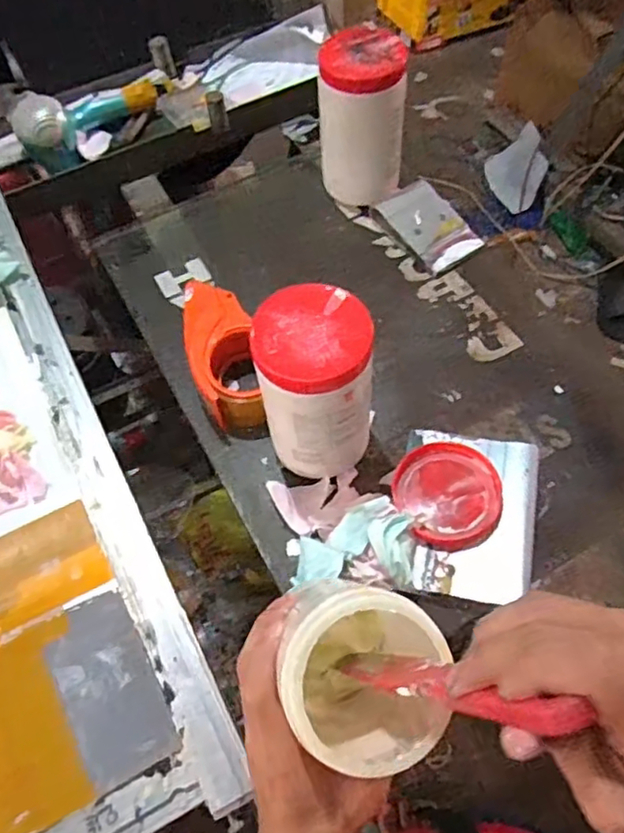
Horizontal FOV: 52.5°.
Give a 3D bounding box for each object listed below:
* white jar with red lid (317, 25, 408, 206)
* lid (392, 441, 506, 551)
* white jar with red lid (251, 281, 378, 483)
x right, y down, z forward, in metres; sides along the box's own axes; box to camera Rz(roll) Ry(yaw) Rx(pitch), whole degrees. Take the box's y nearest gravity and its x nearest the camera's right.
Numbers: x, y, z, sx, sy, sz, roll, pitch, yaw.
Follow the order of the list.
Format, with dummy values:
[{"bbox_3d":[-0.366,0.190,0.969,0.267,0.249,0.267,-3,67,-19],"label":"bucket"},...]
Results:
[{"bbox_3d":[0.060,-0.338,0.748,0.095,0.185,0.090,-1,60,2],"label":"white jar with red lid"},{"bbox_3d":[0.124,0.069,0.578,0.089,0.016,0.097,-1,60,2],"label":"lid"},{"bbox_3d":[0.005,-0.022,0.551,0.089,0.164,0.093,-1,60,2],"label":"white jar with red lid"}]

